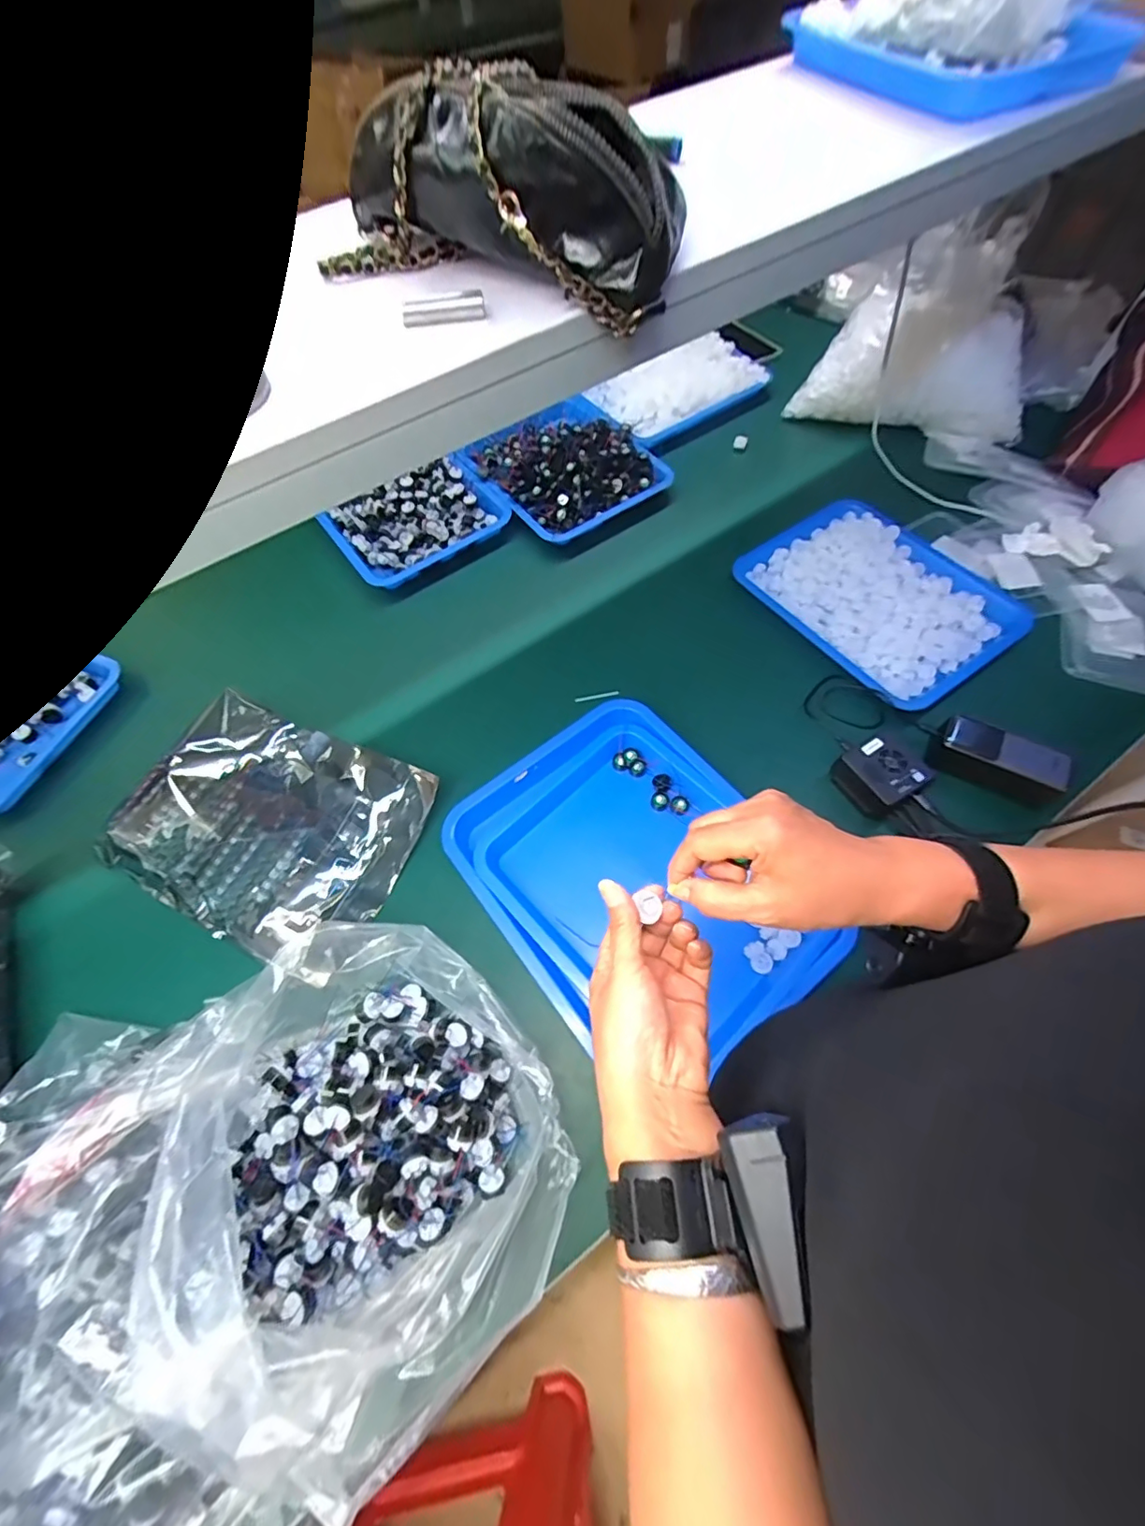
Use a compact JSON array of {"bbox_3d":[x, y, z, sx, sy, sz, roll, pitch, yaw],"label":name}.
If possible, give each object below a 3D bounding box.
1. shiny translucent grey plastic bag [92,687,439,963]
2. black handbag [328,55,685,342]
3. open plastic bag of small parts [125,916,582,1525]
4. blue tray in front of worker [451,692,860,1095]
[{"bbox_3d":[-0.358,0.064,0.633,0.339,0.043,0.251,24,67,10],"label":"shiny translucent grey plastic bag"},{"bbox_3d":[-0.046,-0.365,0.343,0.226,0.090,0.084,20,65,13],"label":"black handbag"},{"bbox_3d":[-0.177,0.290,0.431,0.348,0.161,0.284,33,69,18],"label":"open plastic bag of small parts"},{"bbox_3d":[0.066,0.118,0.593,0.297,0.047,0.377,-36,66,-15],"label":"blue tray in front of worker"}]

